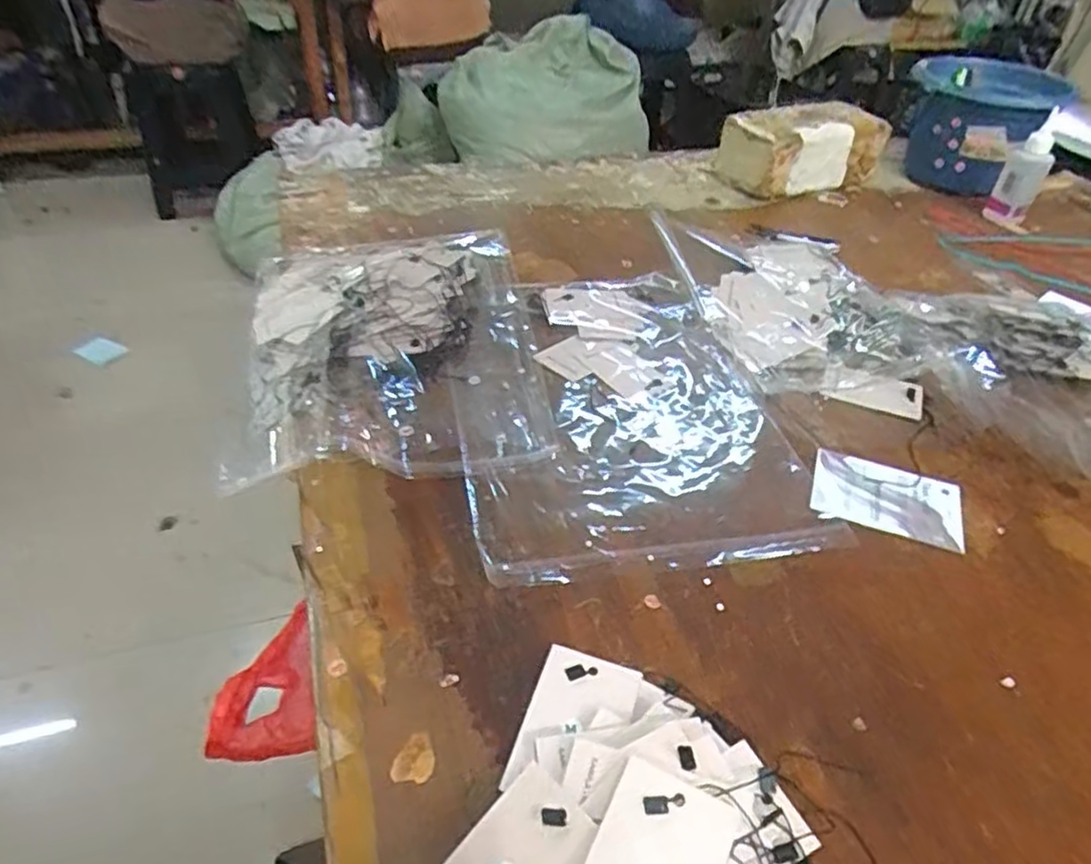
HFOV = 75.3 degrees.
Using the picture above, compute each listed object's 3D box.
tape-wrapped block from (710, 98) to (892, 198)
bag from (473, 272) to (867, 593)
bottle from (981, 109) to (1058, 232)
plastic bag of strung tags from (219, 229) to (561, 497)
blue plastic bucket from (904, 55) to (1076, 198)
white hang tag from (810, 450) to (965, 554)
[{"bbox_3d":[0.336,-0.369,0.921,0.207,0.088,0.102,-10,43,-15],"label":"tape-wrapped block"},{"bbox_3d":[0.053,-0.028,0.572,0.239,0.025,0.340,-6,41,-11],"label":"bag"},{"bbox_3d":[0.570,-0.309,0.842,0.048,0.129,0.036,24,45,22],"label":"bottle"},{"bbox_3d":[-0.133,-0.085,0.613,0.239,0.035,0.334,-5,41,-9],"label":"plastic bag of strung tags"},{"bbox_3d":[0.564,-0.398,0.932,0.172,0.133,0.170,2,41,-2],"label":"blue plastic bucket"},{"bbox_3d":[0.245,0.049,0.510,0.101,0.006,0.073,15,41,13],"label":"white hang tag"}]

